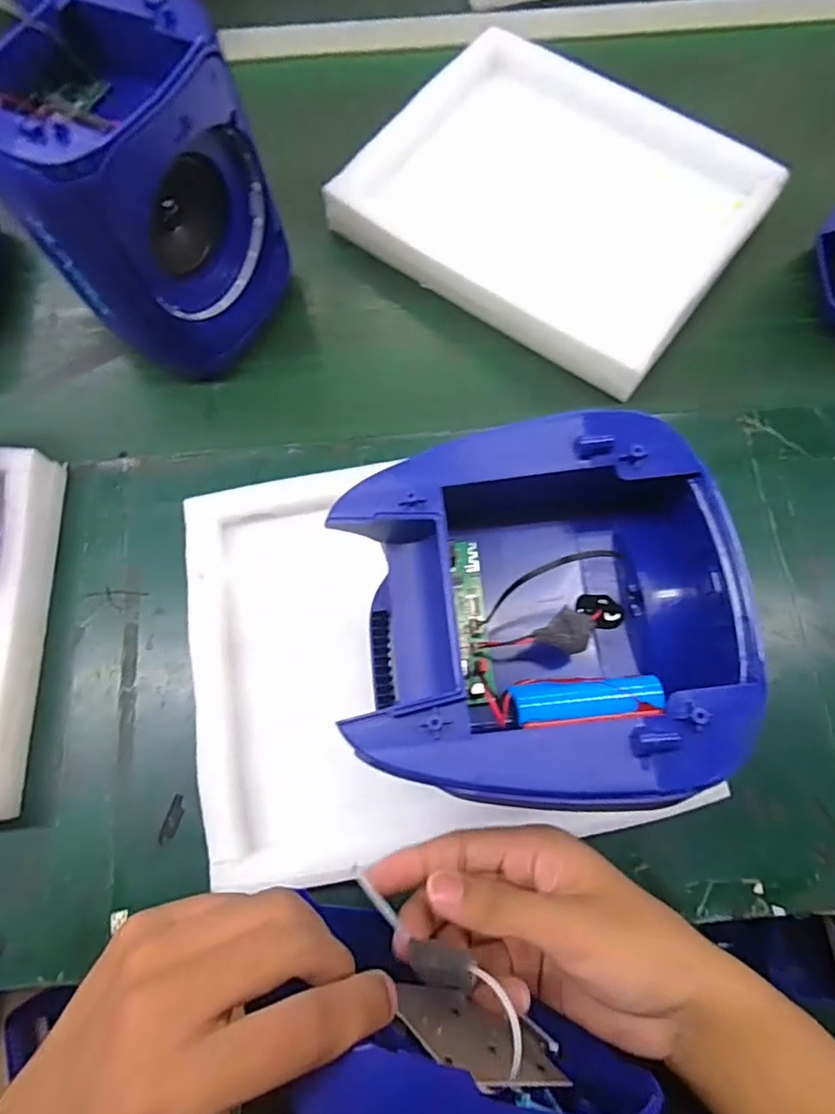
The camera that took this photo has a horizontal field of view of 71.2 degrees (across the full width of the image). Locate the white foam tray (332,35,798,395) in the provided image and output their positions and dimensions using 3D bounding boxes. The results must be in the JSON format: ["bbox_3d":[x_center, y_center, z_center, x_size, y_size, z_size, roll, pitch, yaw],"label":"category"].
[{"bbox_3d":[0.142,-0.362,0.591,0.355,0.043,0.315,38,77,10],"label":"white foam tray"}]

